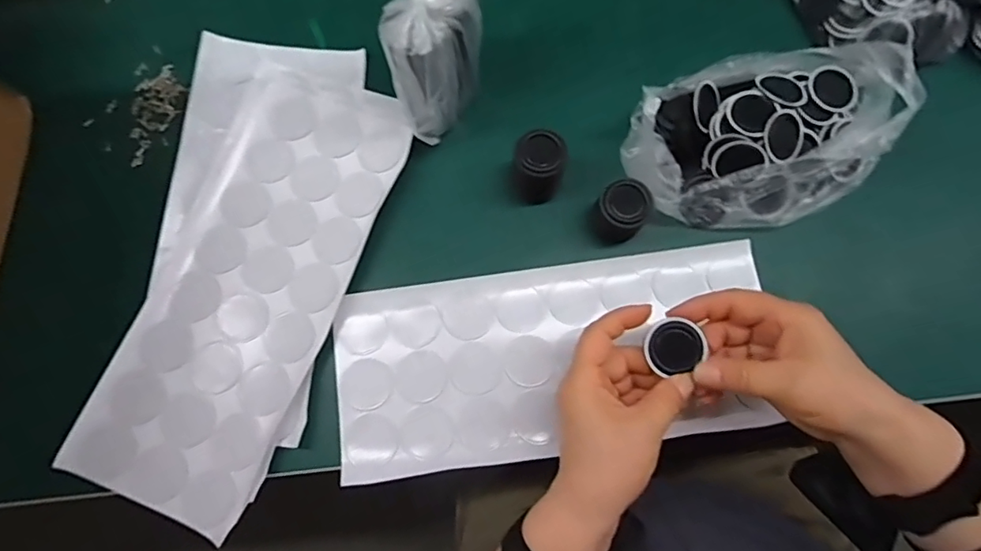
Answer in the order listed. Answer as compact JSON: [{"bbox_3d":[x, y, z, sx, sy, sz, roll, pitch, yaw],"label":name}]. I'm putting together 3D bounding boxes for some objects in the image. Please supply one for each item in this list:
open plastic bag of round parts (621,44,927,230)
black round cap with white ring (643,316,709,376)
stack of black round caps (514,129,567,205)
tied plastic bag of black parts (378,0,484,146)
[{"bbox_3d":[0.203,-0.110,0.407,0.201,0.082,0.138,-16,84,0],"label":"open plastic bag of round parts"},{"bbox_3d":[0.118,0.045,0.350,0.032,0.009,0.034,-17,76,-4],"label":"black round cap with white ring"},{"bbox_3d":[0.037,-0.082,0.426,0.036,0.062,0.037,2,75,1],"label":"stack of black round caps"},{"bbox_3d":[-0.035,-0.175,0.405,0.054,0.128,0.118,15,76,5],"label":"tied plastic bag of black parts"}]

